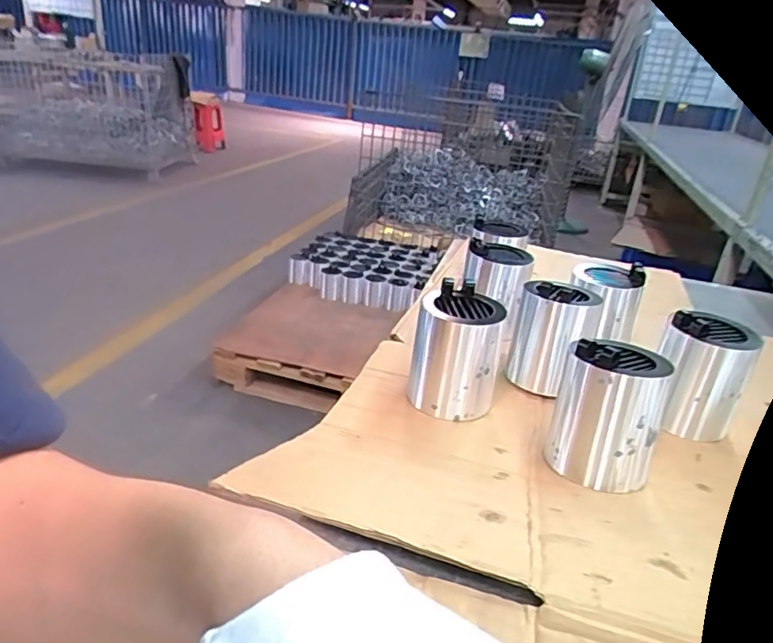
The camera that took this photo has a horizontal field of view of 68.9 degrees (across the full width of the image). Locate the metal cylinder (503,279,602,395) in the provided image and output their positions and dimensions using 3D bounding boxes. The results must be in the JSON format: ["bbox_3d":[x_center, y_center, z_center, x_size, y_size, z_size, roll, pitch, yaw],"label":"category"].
[{"bbox_3d":[0.189,0.015,0.646,0.084,0.118,0.088,12,26,13],"label":"metal cylinder"}]

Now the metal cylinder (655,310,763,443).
[{"bbox_3d":[0.327,0.054,0.589,0.083,0.117,0.081,22,30,30],"label":"metal cylinder"}]

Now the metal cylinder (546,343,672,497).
[{"bbox_3d":[0.195,0.079,0.501,0.086,0.124,0.083,15,27,17],"label":"metal cylinder"}]

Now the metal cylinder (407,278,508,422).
[{"bbox_3d":[0.074,0.033,0.588,0.087,0.113,0.084,16,27,19],"label":"metal cylinder"}]

